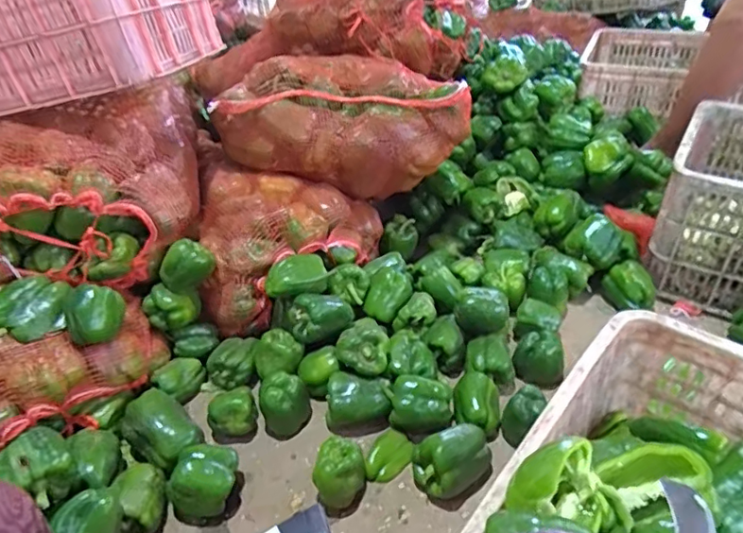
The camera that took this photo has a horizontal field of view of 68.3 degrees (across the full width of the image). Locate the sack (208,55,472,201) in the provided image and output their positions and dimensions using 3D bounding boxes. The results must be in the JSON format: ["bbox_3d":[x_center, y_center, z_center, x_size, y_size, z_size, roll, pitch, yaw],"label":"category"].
[{"bbox_3d":[-0.064,-0.286,1.107,0.458,0.207,0.261,-11,38,-6],"label":"sack"}]

